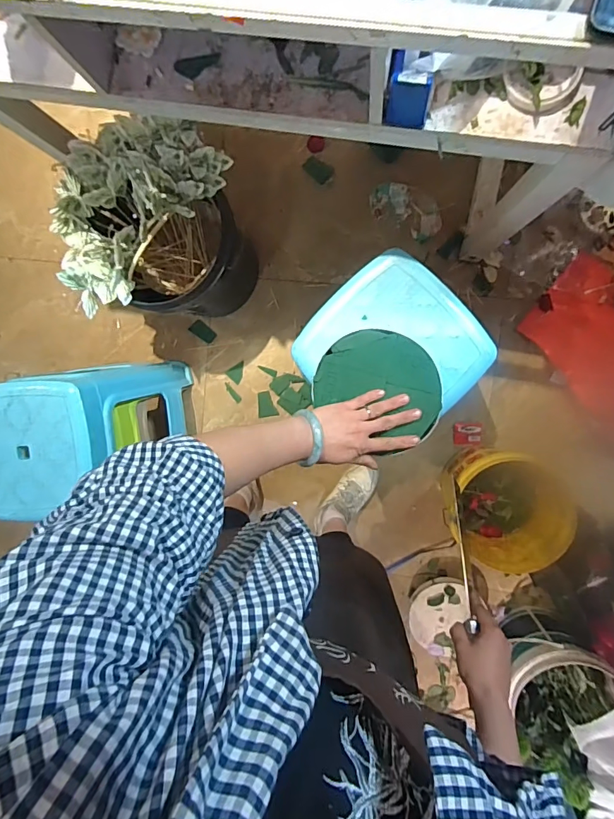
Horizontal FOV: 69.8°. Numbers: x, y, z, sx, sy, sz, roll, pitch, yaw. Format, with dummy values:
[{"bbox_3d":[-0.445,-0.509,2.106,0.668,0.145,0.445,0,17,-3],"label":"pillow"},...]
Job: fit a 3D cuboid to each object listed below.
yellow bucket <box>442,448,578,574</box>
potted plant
[{"bbox_3d":[0.475,0.223,1.084,0.243,0.248,0.254,-16,94,11],"label":"yellow bucket"},{"bbox_3d":[-0.296,-0.378,1.016,0.322,0.441,0.330,9,99,8],"label":"potted plant"}]

